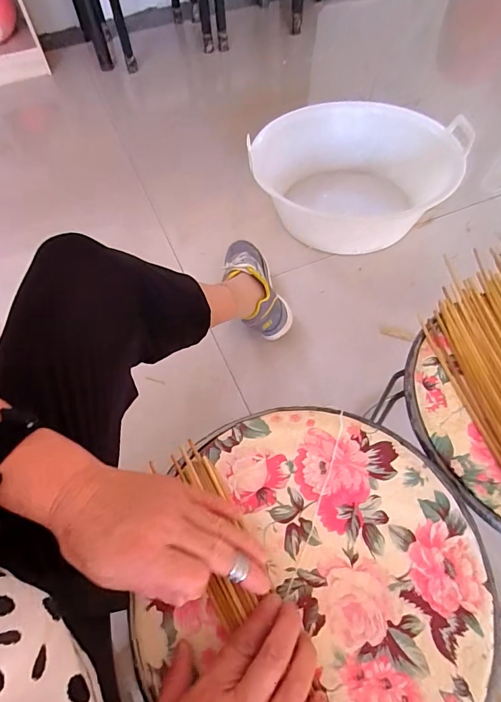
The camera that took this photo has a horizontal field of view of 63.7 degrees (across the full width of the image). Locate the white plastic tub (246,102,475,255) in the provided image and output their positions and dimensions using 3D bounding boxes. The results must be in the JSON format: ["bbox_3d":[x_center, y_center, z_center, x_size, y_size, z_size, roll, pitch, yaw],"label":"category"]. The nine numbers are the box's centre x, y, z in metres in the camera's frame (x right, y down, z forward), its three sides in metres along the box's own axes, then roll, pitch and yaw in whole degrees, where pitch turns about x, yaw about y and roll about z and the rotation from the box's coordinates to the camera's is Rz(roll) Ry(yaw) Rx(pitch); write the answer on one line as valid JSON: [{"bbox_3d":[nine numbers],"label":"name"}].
[{"bbox_3d":[0.240,-0.413,0.980,0.467,0.157,0.432,11,58,11],"label":"white plastic tub"}]

